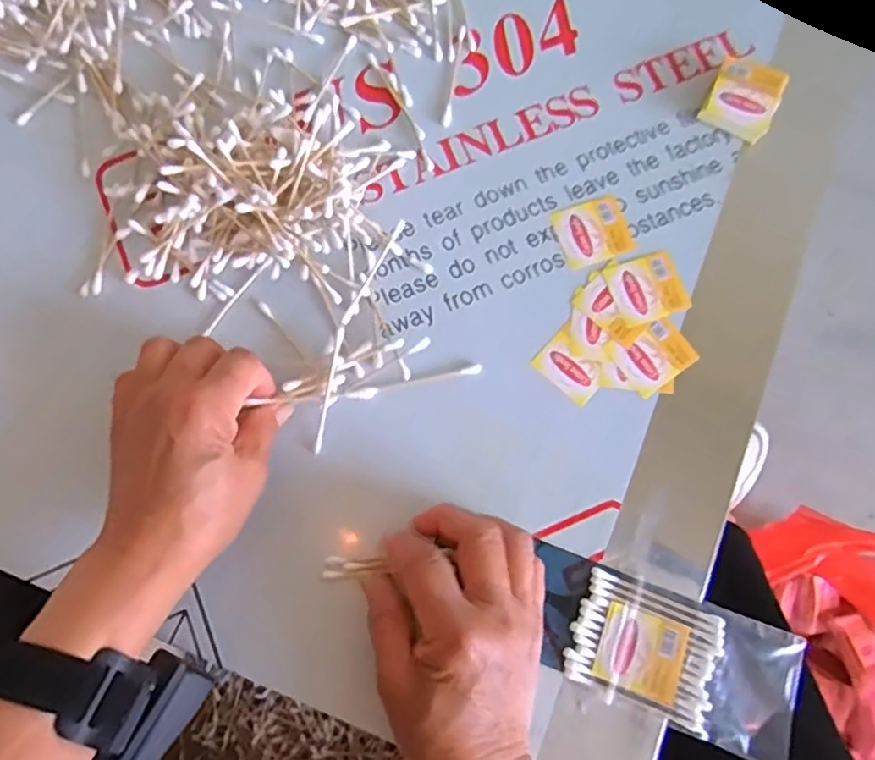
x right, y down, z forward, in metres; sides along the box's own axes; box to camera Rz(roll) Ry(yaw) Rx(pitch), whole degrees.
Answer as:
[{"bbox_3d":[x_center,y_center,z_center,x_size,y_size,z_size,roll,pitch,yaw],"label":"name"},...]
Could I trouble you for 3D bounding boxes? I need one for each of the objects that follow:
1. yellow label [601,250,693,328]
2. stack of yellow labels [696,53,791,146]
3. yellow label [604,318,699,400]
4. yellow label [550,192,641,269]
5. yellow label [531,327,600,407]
[{"bbox_3d":[0.127,-0.056,0.407,0.044,0.004,0.039,-20,77,-5],"label":"yellow label"},{"bbox_3d":[0.194,-0.178,0.428,0.042,0.020,0.043,26,77,6],"label":"stack of yellow labels"},{"bbox_3d":[0.127,-0.015,0.398,0.043,0.004,0.037,-35,78,-8],"label":"yellow label"},{"bbox_3d":[0.097,-0.092,0.416,0.045,0.004,0.041,-22,77,-6],"label":"yellow label"},{"bbox_3d":[0.079,-0.007,0.397,0.040,0.004,0.029,40,79,9],"label":"yellow label"}]

